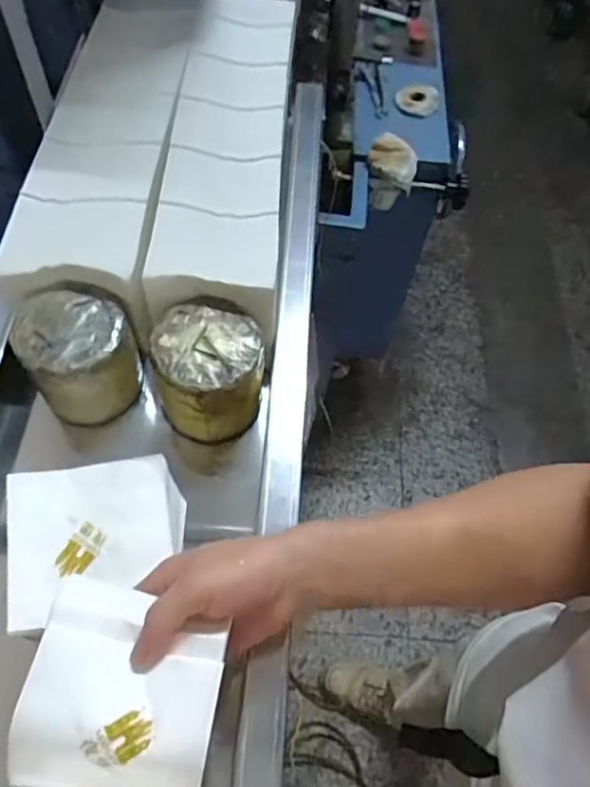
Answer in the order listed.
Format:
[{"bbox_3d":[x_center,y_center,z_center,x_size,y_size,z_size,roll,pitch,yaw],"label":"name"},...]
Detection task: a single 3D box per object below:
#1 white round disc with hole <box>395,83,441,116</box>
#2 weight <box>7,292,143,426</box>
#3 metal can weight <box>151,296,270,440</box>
[{"bbox_3d":[0.221,-0.539,1.116,0.075,0.021,0.075,1,61,-2],"label":"white round disc with hole"},{"bbox_3d":[-0.192,-0.035,0.547,0.087,0.086,0.092,1,61,-2],"label":"weight"},{"bbox_3d":[-0.076,-0.019,0.551,0.095,0.090,0.100,-2,61,-4],"label":"metal can weight"}]

